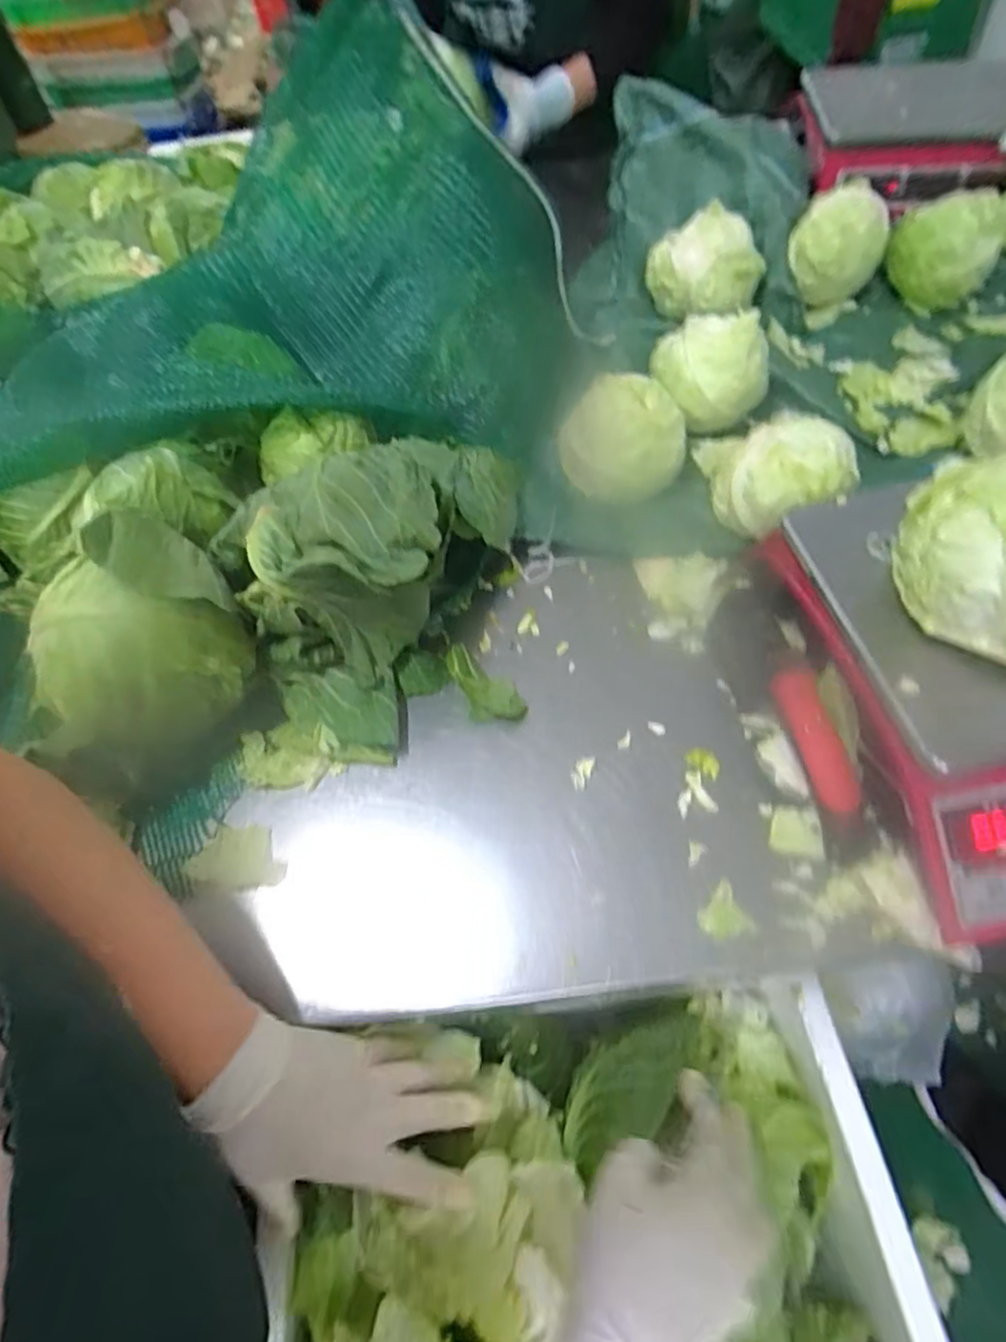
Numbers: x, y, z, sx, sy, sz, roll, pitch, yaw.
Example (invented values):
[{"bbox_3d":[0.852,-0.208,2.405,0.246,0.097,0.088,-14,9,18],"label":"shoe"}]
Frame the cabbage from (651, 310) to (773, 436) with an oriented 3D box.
[{"bbox_3d":[0.208,-0.303,0.667,0.093,0.109,0.100,-2,58,3],"label":"cabbage"}]

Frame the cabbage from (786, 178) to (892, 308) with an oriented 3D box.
[{"bbox_3d":[0.400,-0.509,0.779,0.104,0.109,0.089,19,61,16],"label":"cabbage"}]

